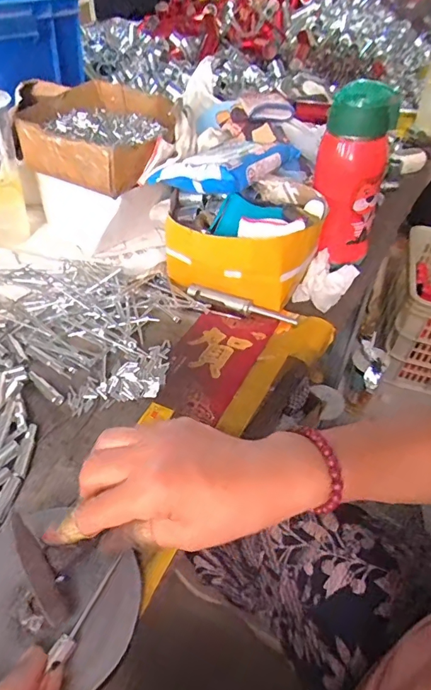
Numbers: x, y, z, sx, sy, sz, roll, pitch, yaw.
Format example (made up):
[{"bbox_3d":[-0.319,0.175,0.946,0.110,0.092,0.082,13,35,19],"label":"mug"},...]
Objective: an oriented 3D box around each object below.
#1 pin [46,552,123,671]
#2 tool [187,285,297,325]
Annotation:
[{"bbox_3d":[-0.082,0.170,0.293,0.012,0.010,0.071,19,42,15],"label":"pin"},{"bbox_3d":[0.028,-0.046,0.517,0.134,0.011,0.017,20,48,15],"label":"tool"}]

